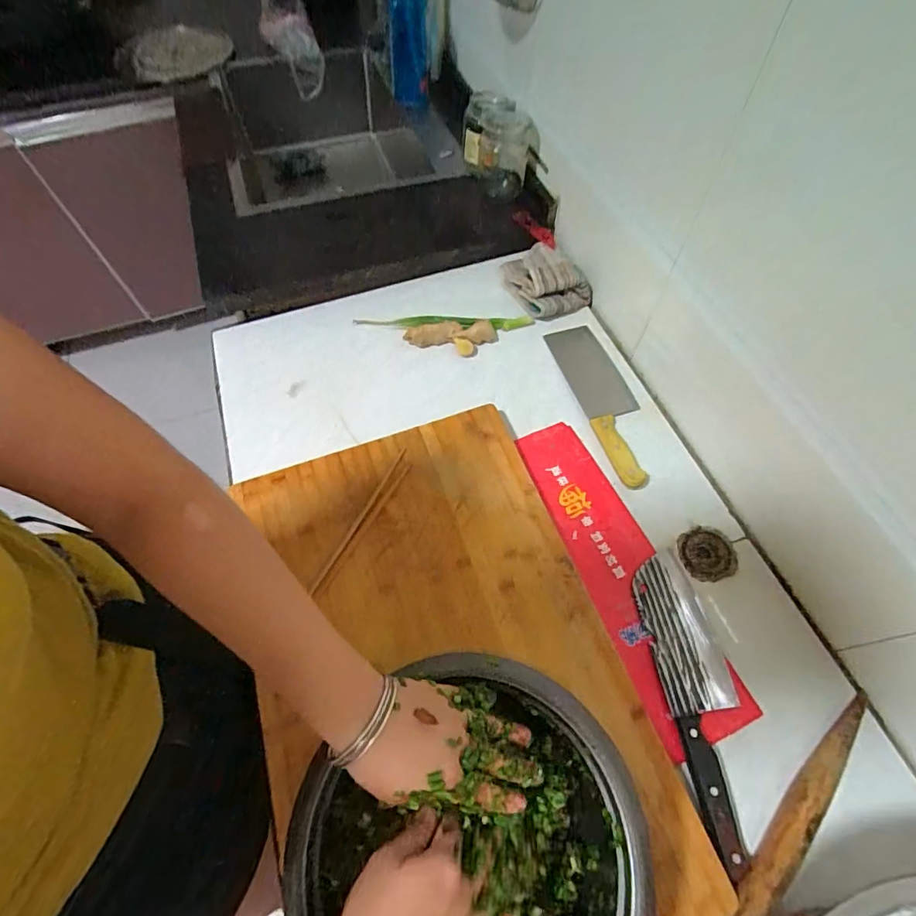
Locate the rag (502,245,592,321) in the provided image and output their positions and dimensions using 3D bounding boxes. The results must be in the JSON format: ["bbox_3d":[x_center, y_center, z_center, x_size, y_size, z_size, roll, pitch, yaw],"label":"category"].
[{"bbox_3d":[0.142,-0.297,0.808,0.114,0.050,0.154,-20,60,-10],"label":"rag"}]

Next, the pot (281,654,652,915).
[{"bbox_3d":[0.018,0.303,0.379,0.227,0.108,0.240,-1,59,2],"label":"pot"}]

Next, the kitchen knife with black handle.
[{"bbox_3d":[0.255,0.240,0.506,0.076,0.016,0.289,-7,59,-2],"label":"kitchen knife with black handle"}]

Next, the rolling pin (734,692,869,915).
[{"bbox_3d":[0.295,0.349,0.435,0.030,0.024,0.321,40,68,23],"label":"rolling pin"}]

